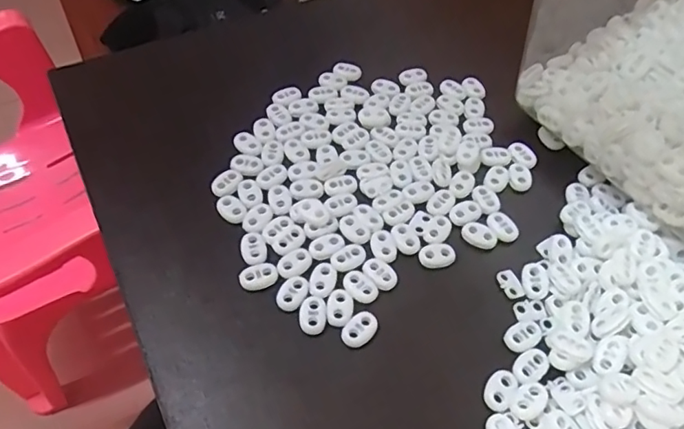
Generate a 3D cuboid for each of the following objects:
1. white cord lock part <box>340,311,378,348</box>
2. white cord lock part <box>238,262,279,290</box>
[{"bbox_3d":[0.010,0.064,0.295,0.015,0.004,0.022,39,63,23],"label":"white cord lock part"},{"bbox_3d":[-0.049,0.036,0.311,0.022,0.004,0.015,-19,58,-14],"label":"white cord lock part"}]

